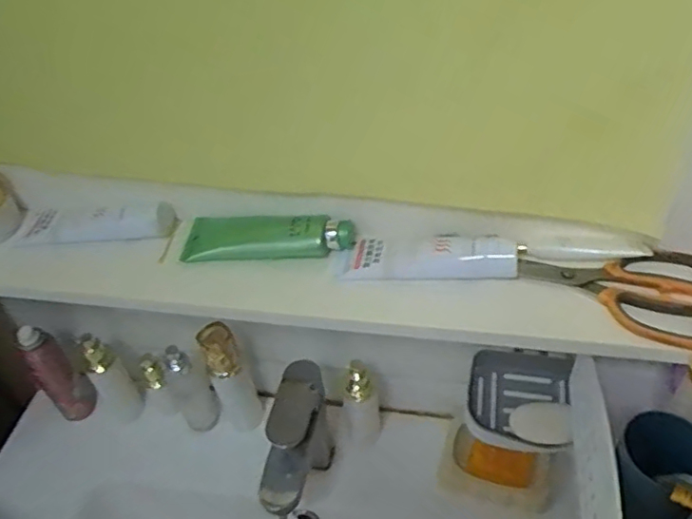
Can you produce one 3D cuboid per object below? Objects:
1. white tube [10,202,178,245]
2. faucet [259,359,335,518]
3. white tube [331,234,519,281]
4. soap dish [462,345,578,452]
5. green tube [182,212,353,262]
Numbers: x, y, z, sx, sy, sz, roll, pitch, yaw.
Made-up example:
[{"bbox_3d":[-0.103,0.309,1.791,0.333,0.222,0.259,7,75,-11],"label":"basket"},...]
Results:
[{"bbox_3d":[-0.241,-0.037,0.591,0.154,0.034,0.034,1,43,6],"label":"white tube"},{"bbox_3d":[-0.053,0.227,0.669,0.047,0.168,0.165,7,44,12],"label":"faucet"},{"bbox_3d":[0.066,-0.006,0.525,0.154,0.029,0.049,4,44,9],"label":"white tube"},{"bbox_3d":[0.182,0.145,0.649,0.106,0.034,0.104,9,45,14],"label":"soap dish"},{"bbox_3d":[-0.070,-0.023,0.559,0.151,0.030,0.042,0,43,5],"label":"green tube"}]

